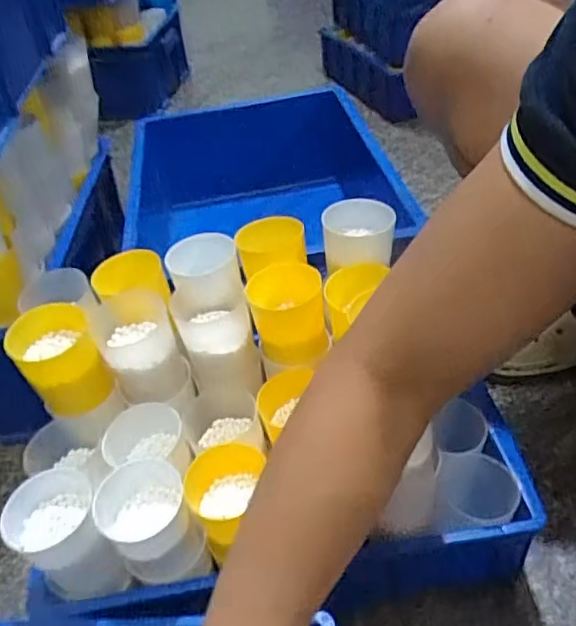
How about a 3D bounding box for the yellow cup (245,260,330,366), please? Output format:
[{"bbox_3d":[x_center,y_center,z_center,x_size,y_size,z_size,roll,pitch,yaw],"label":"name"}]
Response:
[{"bbox_3d":[-0.001,0.000,0.518,0.063,0.060,0.062,-7,43,6],"label":"yellow cup"}]

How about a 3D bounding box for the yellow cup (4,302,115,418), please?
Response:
[{"bbox_3d":[-0.187,0.043,0.497,0.061,0.088,0.057,-7,43,6],"label":"yellow cup"}]

